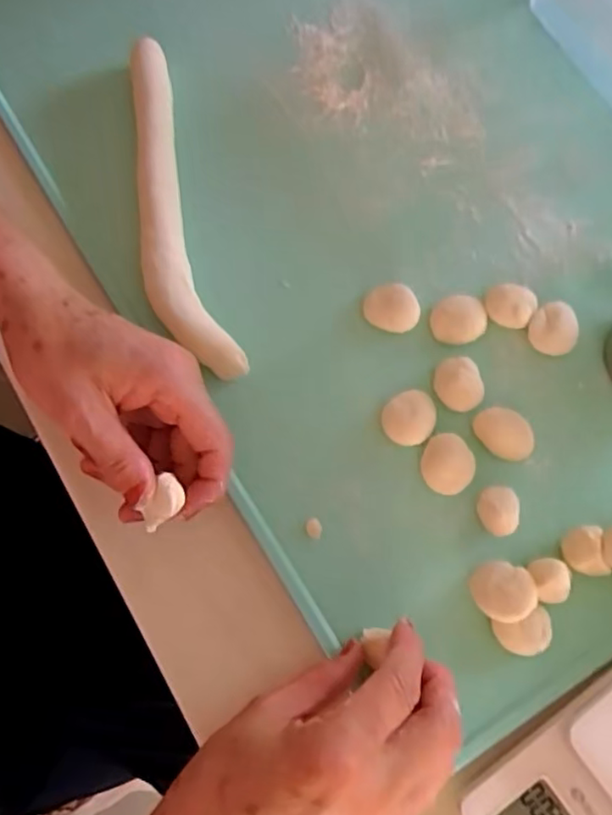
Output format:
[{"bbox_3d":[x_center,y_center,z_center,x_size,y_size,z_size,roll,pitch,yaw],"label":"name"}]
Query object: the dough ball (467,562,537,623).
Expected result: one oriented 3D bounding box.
[{"bbox_3d":[0.105,0.099,0.327,0.030,0.020,0.030,0,76,1],"label":"dough ball"}]

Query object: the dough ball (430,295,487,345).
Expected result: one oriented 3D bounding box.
[{"bbox_3d":[0.093,-0.055,0.370,0.031,0.011,0.033,0,76,1],"label":"dough ball"}]

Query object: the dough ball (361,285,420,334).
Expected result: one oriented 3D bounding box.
[{"bbox_3d":[0.052,-0.061,0.371,0.033,0.016,0.028,17,77,5],"label":"dough ball"}]

